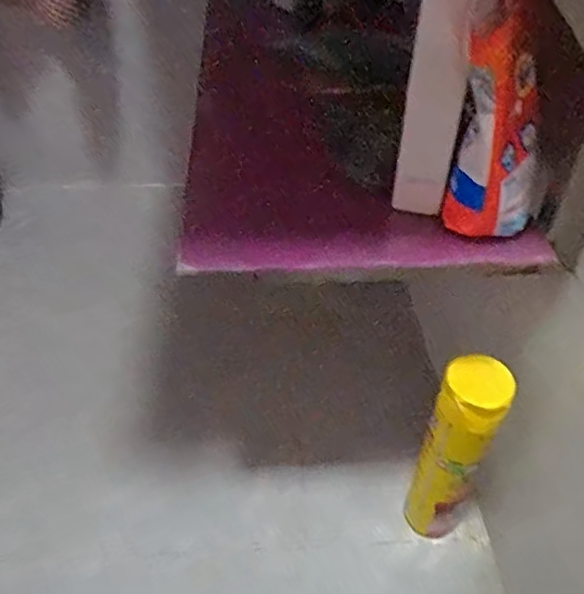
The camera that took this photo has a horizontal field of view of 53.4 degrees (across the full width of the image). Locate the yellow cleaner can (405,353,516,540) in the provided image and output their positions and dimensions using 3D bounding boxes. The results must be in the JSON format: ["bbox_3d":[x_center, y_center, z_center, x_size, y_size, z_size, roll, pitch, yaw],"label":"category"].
[{"bbox_3d":[0.170,0.174,0.628,0.073,0.282,0.050,17,46,16],"label":"yellow cleaner can"}]

